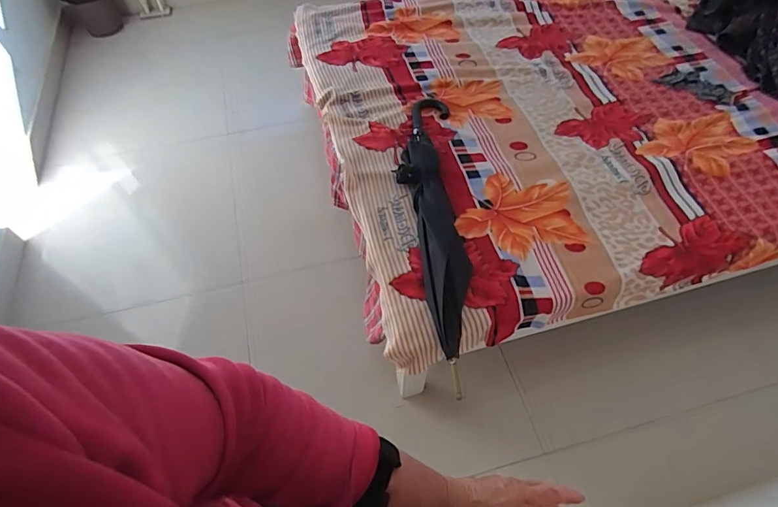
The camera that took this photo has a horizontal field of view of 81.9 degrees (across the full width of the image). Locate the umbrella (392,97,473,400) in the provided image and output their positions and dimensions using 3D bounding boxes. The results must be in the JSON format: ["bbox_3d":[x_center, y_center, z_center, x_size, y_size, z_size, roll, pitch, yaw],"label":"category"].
[{"bbox_3d":[0.105,-0.113,1.134,0.160,0.059,0.805,-2,57,0],"label":"umbrella"}]

